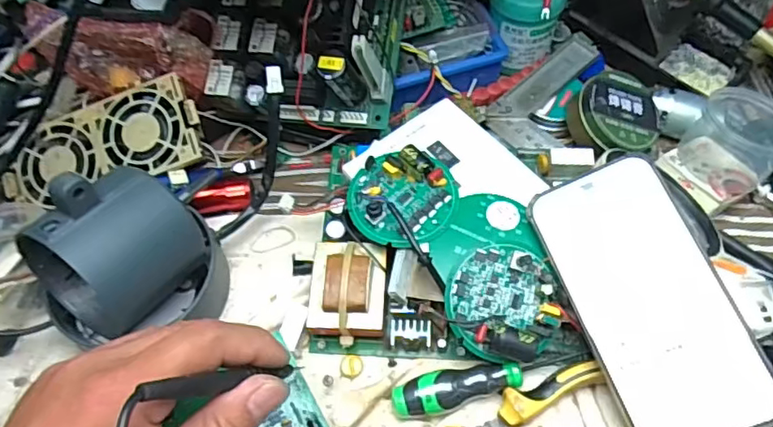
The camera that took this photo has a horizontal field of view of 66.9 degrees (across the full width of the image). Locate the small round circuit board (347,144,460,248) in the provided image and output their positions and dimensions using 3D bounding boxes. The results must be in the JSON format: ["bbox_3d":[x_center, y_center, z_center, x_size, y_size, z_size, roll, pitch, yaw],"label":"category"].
[{"bbox_3d":[0.010,-0.012,0.375,0.068,0.018,0.061,19,61,12],"label":"small round circuit board"}]

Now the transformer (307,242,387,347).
[{"bbox_3d":[-0.024,0.052,0.381,0.048,0.041,0.059,4,59,3],"label":"transformer"}]

